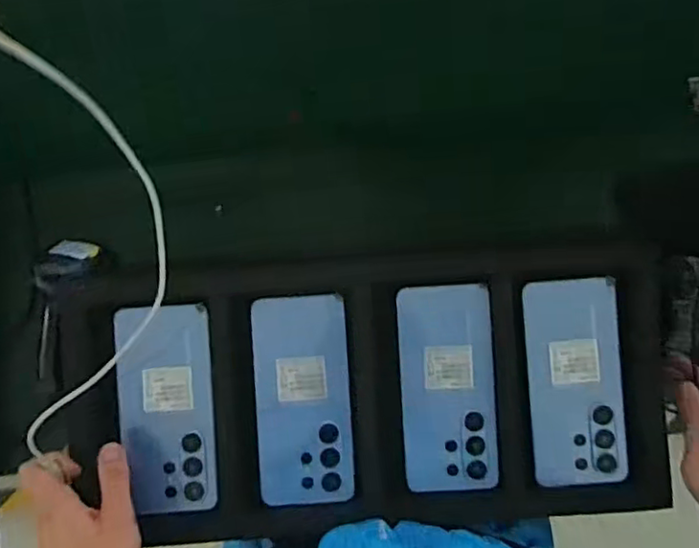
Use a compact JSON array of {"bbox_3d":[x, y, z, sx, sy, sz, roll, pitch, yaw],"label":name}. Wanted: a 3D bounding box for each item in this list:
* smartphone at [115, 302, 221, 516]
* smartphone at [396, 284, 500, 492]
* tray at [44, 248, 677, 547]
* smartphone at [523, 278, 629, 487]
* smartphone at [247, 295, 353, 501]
[{"bbox_3d":[-0.152,0.112,0.521,0.076,0.009,0.168,-3,88,-1],"label":"smartphone"},{"bbox_3d":[0.082,0.094,0.521,0.077,0.005,0.166,-2,88,-1],"label":"smartphone"},{"bbox_3d":[0.013,0.099,0.510,0.482,0.019,0.213,-2,88,0],"label":"tray"},{"bbox_3d":[0.188,0.088,0.517,0.076,0.010,0.165,-3,88,-1],"label":"smartphone"},{"bbox_3d":[-0.038,0.104,0.518,0.077,0.006,0.167,-4,88,-1],"label":"smartphone"}]

